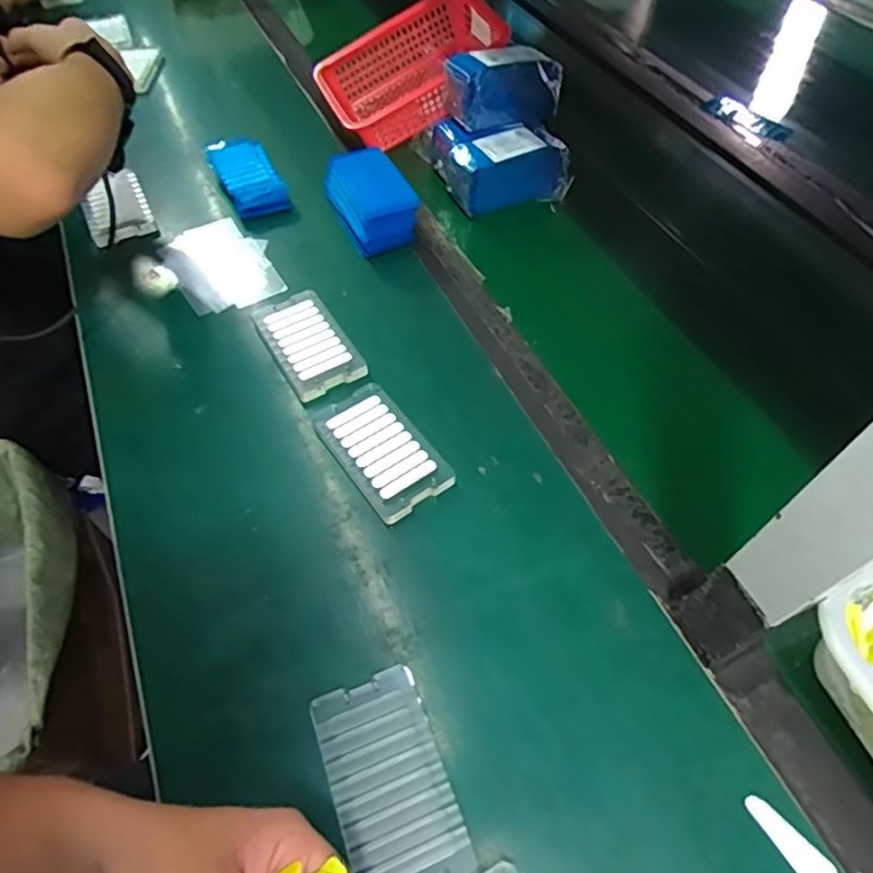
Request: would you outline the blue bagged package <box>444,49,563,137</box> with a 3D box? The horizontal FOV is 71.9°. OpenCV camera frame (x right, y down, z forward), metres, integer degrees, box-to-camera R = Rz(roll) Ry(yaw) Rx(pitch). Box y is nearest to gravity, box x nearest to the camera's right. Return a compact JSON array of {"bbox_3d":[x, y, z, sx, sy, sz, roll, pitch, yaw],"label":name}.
[{"bbox_3d":[0.080,-0.405,0.694,0.132,0.066,0.063,-24,58,-16],"label":"blue bagged package"}]

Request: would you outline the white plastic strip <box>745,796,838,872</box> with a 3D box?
[{"bbox_3d":[0.204,0.234,0.347,0.020,0.004,0.053,-33,62,-22],"label":"white plastic strip"}]

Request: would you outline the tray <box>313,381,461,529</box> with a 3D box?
[{"bbox_3d":[-0.046,0.009,0.501,0.069,0.010,0.122,-31,61,-21],"label":"tray"}]

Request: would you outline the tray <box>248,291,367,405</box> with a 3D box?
[{"bbox_3d":[-0.122,-0.092,0.569,0.068,0.009,0.124,-26,60,-18],"label":"tray"}]

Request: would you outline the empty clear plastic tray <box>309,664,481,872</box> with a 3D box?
[{"bbox_3d":[-0.028,0.208,0.363,0.067,0.007,0.121,-18,57,-13],"label":"empty clear plastic tray"}]

